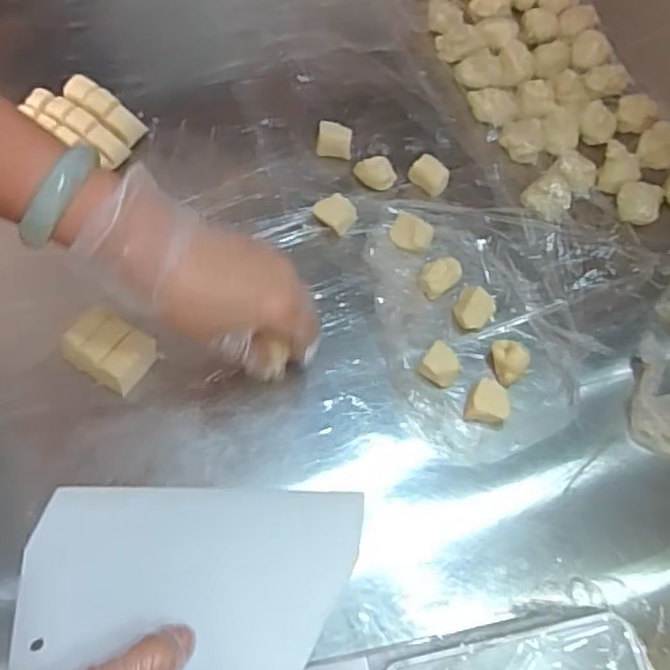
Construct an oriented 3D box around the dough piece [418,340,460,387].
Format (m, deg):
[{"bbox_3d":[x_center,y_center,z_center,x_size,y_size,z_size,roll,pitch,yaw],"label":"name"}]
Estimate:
[{"bbox_3d":[0.076,0.022,0.492,0.023,0.021,0.023,31,71,13],"label":"dough piece"}]

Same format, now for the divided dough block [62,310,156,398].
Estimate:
[{"bbox_3d":[-0.160,0.013,0.490,0.057,0.035,0.046,25,69,11],"label":"divided dough block"}]

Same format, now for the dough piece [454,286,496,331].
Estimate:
[{"bbox_3d":[0.103,-0.018,0.509,0.027,0.022,0.028,0,67,1],"label":"dough piece"}]

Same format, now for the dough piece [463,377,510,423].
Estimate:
[{"bbox_3d":[0.108,0.047,0.483,0.030,0.021,0.026,6,67,4],"label":"dough piece"}]

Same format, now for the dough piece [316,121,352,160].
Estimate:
[{"bbox_3d":[-0.001,-0.163,0.575,0.029,0.019,0.023,6,67,4],"label":"dough piece"}]

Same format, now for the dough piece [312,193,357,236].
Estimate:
[{"bbox_3d":[0.000,-0.095,0.542,0.029,0.022,0.023,34,71,14],"label":"dough piece"}]

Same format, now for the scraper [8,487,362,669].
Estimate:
[{"bbox_3d":[-0.085,0.132,0.366,0.183,0.007,0.125,0,37,10],"label":"scraper"}]

